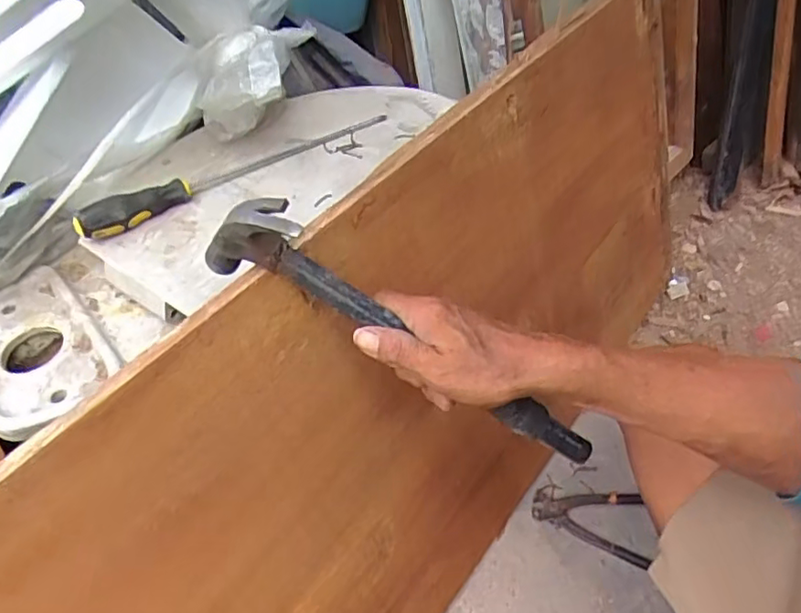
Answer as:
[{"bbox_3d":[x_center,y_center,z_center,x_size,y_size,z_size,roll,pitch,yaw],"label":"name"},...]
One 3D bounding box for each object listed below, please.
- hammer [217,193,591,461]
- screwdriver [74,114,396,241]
[{"bbox_3d":[0.015,0.036,0.446,0.332,0.101,0.027,33,46,-18],"label":"hammer"},{"bbox_3d":[-0.159,-0.150,0.621,0.341,0.031,0.034,-28,52,-23],"label":"screwdriver"}]

